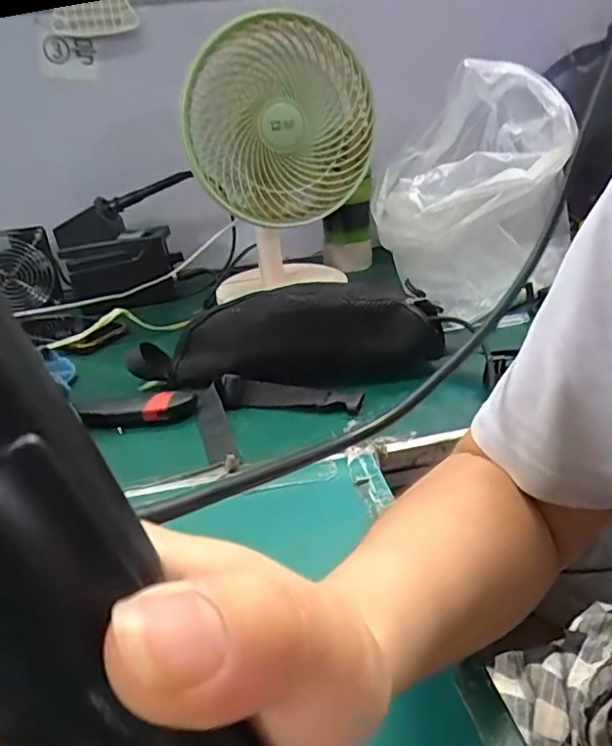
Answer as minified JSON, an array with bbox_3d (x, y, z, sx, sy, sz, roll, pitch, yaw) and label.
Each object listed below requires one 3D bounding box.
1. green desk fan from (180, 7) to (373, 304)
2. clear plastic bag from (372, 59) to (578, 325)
[{"bbox_3d":[-0.038,-0.251,0.702,0.205,0.314,0.162,-11,28,-11],"label":"green desk fan"},{"bbox_3d":[0.211,-0.236,0.707,0.217,0.256,0.223,8,31,24],"label":"clear plastic bag"}]

